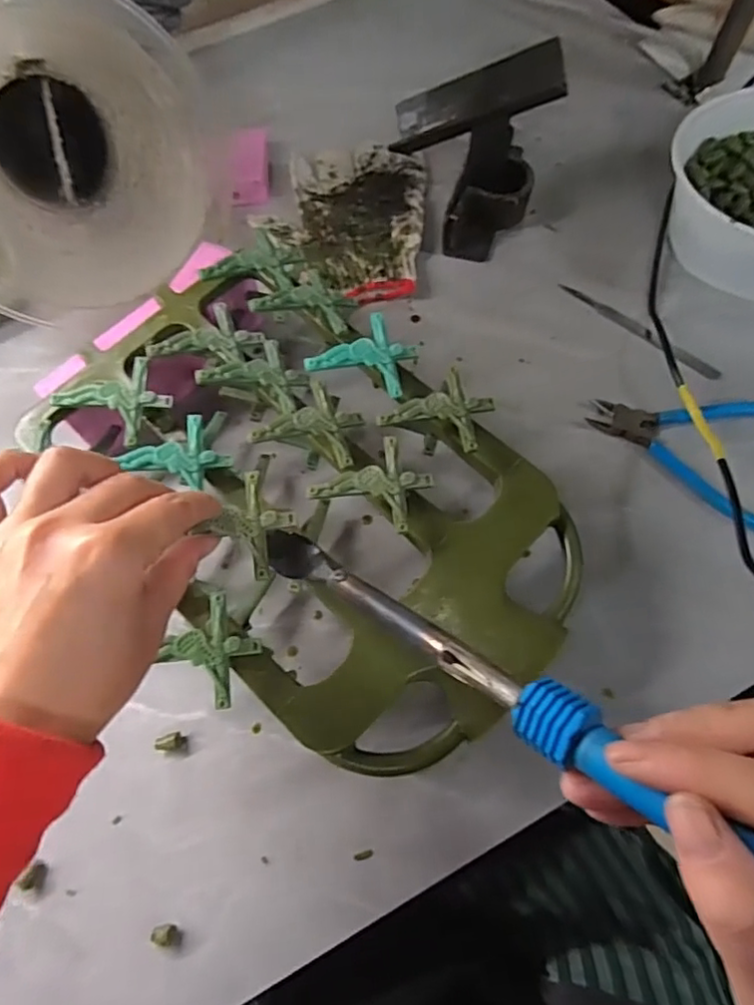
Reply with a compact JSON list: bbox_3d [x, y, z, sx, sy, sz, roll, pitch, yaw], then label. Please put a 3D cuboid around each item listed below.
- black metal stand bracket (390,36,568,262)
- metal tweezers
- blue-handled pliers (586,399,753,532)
[{"bbox_3d":[0.076,-0.277,0.482,0.122,0.110,0.104,2,66,5],"label":"black metal stand bracket"},{"bbox_3d":[0.204,-0.136,0.476,0.139,0.009,0.015,39,73,18],"label":"metal tweezers"},{"bbox_3d":[0.223,-0.042,0.423,0.140,0.015,0.103,21,69,13],"label":"blue-handled pliers"}]

